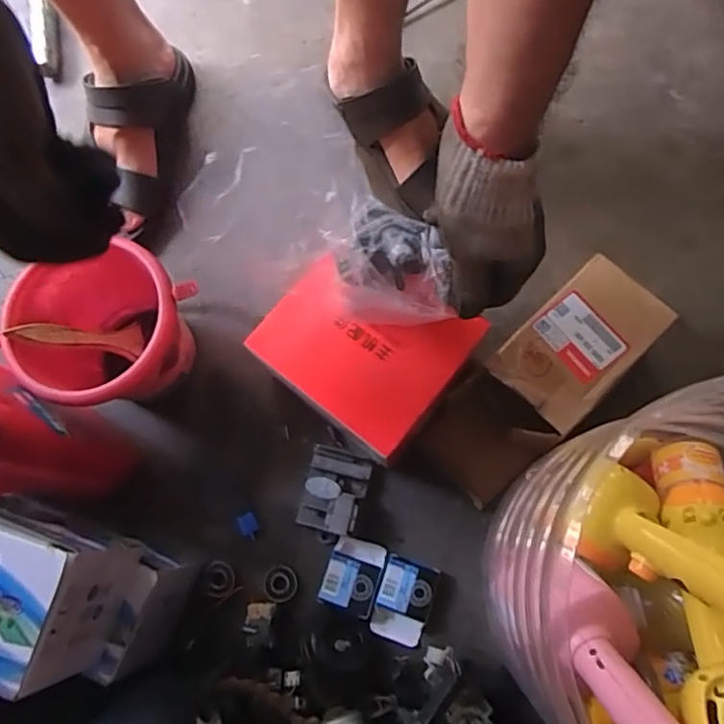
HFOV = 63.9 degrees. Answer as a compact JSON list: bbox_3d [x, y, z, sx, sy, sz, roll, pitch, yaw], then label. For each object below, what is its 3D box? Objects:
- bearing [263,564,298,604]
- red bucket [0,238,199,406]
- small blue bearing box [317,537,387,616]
[{"bbox_3d":[-0.075,0.203,0.532,0.030,0.004,0.031,-10,75,-1],"label":"bearing"},{"bbox_3d":[-0.230,-0.018,0.551,0.137,0.146,0.133,0,75,2],"label":"red bucket"},{"bbox_3d":[-0.009,0.194,0.528,0.047,0.017,0.060,17,76,6],"label":"small blue bearing box"}]

